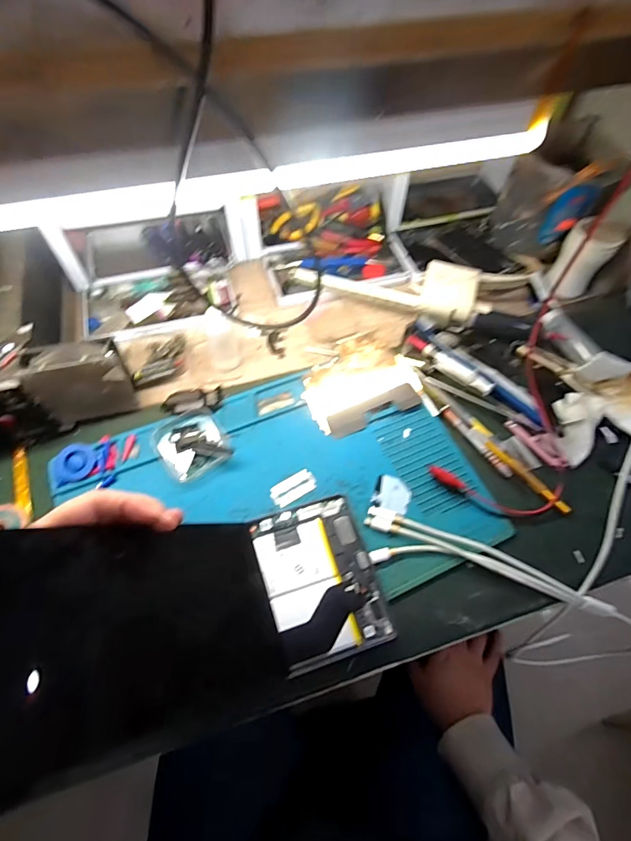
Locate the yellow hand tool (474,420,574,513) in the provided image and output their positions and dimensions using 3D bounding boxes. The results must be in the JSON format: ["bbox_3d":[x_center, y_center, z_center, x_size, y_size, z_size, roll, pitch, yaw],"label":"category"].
[{"bbox_3d":[0.200,0.044,0.414,0.018,0.008,0.122,-28,64,-16],"label":"yellow hand tool"}]

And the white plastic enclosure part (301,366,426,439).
[{"bbox_3d":[0.055,-0.027,0.448,0.122,0.010,0.063,-19,62,-12],"label":"white plastic enclosure part"}]

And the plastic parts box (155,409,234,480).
[{"bbox_3d":[-0.123,0.021,0.415,0.064,0.016,0.064,-25,64,-15],"label":"plastic parts box"}]

